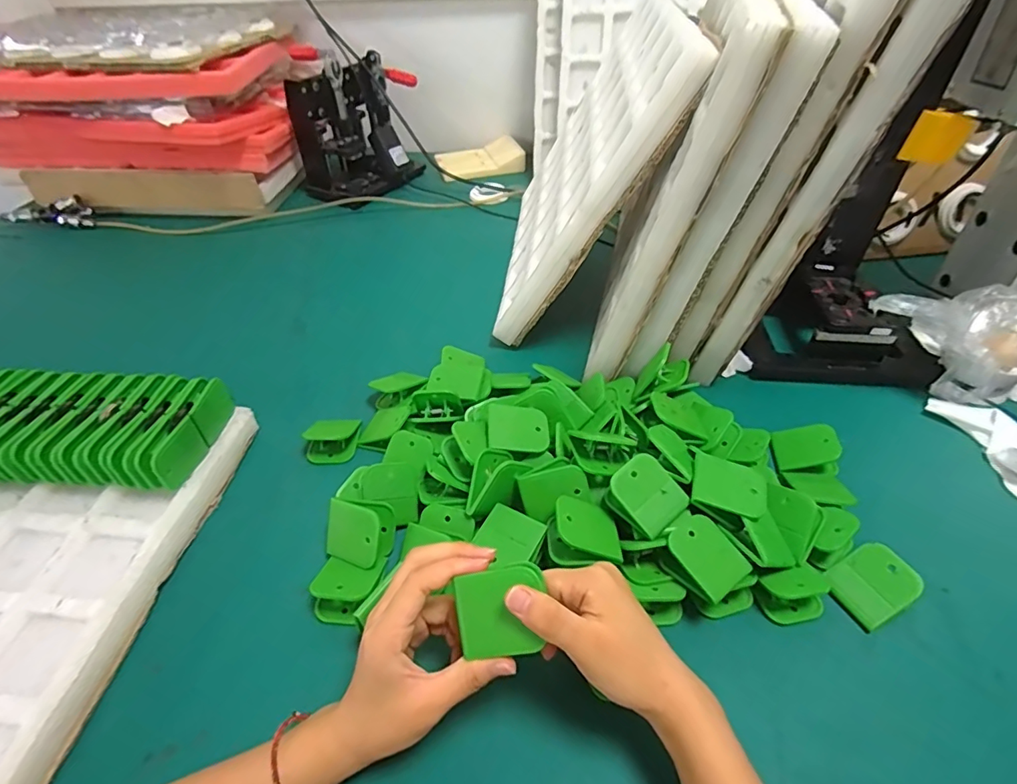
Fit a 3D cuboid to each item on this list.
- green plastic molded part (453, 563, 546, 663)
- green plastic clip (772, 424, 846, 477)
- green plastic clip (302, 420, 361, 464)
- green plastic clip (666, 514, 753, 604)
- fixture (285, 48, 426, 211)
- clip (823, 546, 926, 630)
[{"bbox_3d":[-0.004,0.129,0.306,0.053,0.007,0.047,-11,78,17],"label":"green plastic molded part"},{"bbox_3d":[0.284,0.054,0.493,0.051,0.026,0.043,-1,43,2],"label":"green plastic clip"},{"bbox_3d":[-0.177,0.047,0.522,0.051,0.030,0.036,-9,44,-6],"label":"green plastic clip"},{"bbox_3d":[0.149,0.126,0.392,0.048,0.027,0.052,-30,49,-26],"label":"green plastic clip"},{"bbox_3d":[-0.272,-0.473,0.942,0.214,0.198,0.141,-25,48,-22],"label":"fixture"},{"bbox_3d":[0.277,0.145,0.394,0.048,0.028,0.047,-18,45,-16],"label":"clip"}]

